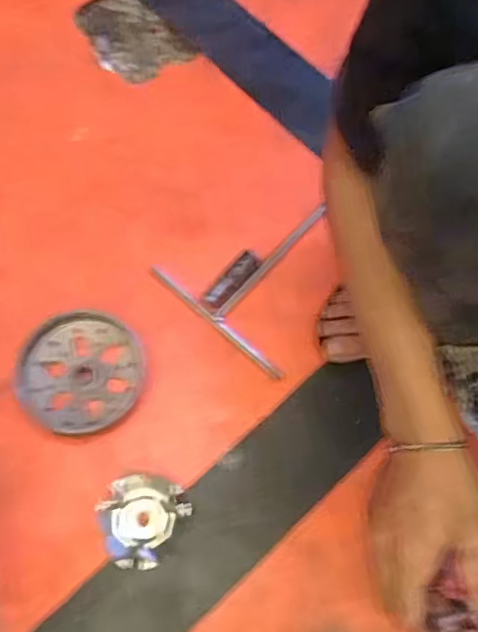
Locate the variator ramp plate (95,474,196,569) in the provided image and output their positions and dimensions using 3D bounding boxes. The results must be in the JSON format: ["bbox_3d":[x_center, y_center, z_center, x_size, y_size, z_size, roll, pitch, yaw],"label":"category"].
[{"bbox_3d":[-0.101,0.201,0.594,0.078,0.013,0.086,31,73,12],"label":"variator ramp plate"}]

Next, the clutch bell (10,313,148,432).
[{"bbox_3d":[-0.172,0.061,0.639,0.136,0.023,0.127,0,69,1],"label":"clutch bell"}]

